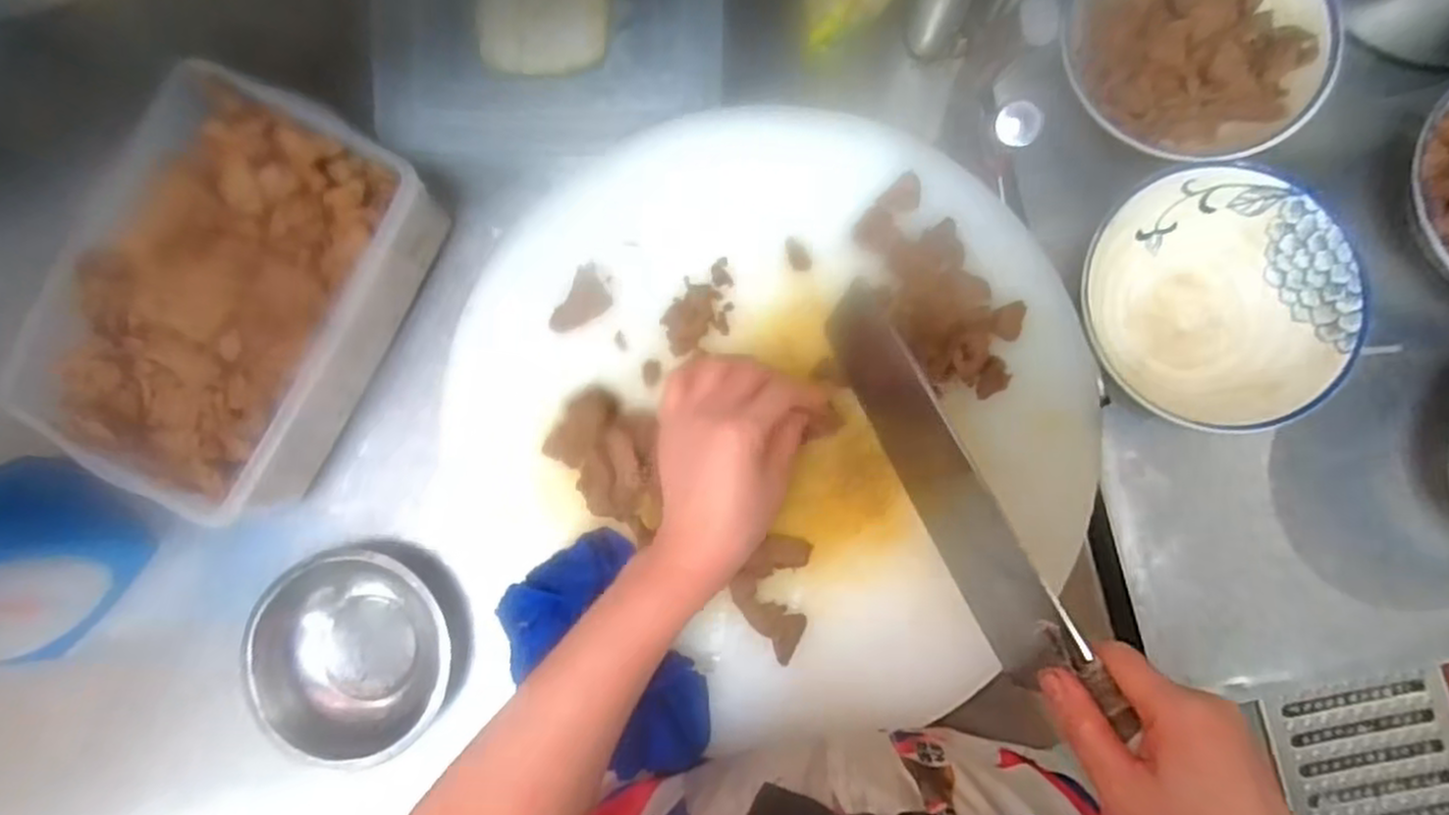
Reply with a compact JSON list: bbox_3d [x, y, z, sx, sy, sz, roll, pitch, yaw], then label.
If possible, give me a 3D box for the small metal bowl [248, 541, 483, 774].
[{"bbox_3d":[-0.251,0.166,0.516,0.134,0.045,0.138,0,84,5],"label":"small metal bowl"}]

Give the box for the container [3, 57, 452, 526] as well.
[{"bbox_3d":[-0.338,-0.077,0.522,0.198,0.083,0.271,25,87,7],"label":"container"}]

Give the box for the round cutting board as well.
[{"bbox_3d":[0.025,-0.007,0.473,0.393,0.049,0.366,0,84,5],"label":"round cutting board"}]

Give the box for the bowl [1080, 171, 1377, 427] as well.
[{"bbox_3d":[0.315,-0.070,0.488,0.147,0.066,0.159,0,84,5],"label":"bowl"}]

